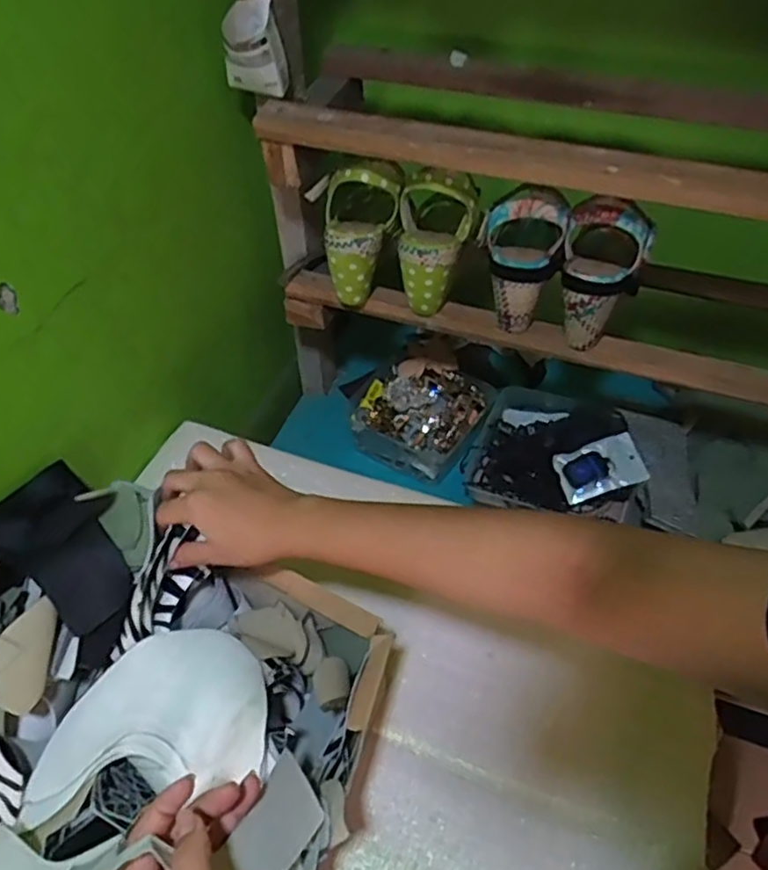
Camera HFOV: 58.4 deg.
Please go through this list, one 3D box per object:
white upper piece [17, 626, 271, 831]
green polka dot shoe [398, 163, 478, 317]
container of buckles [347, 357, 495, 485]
[{"bbox_3d":[-0.169,0.198,0.489,0.172,0.023,0.105,-14,67,5],"label":"white upper piece"},{"bbox_3d":[0.045,-0.196,0.710,0.080,0.149,0.068,18,24,17],"label":"green polka dot shoe"},{"bbox_3d":[0.052,-0.024,0.936,0.157,0.071,0.162,20,51,18],"label":"container of buckles"}]

